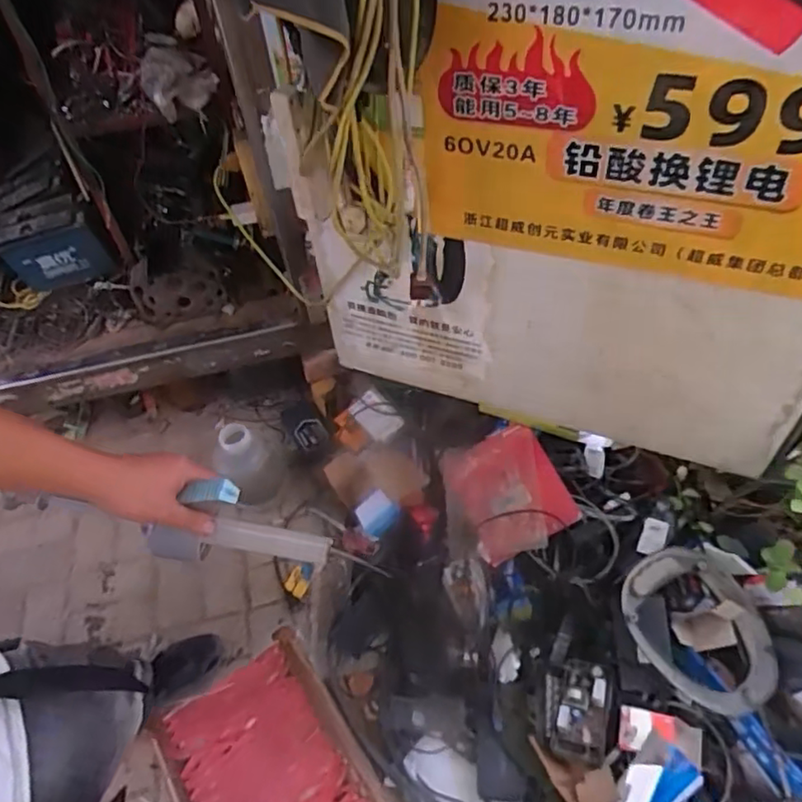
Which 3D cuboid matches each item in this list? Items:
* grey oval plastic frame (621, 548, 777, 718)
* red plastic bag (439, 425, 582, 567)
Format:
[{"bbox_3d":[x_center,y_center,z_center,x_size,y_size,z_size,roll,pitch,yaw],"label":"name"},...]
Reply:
[{"bbox_3d":[0.504,0.386,1.068,0.236,0.064,0.270,-14,68,-4],"label":"grey oval plastic frame"},{"bbox_3d":[0.206,0.189,1.330,0.244,0.041,0.291,-33,52,11],"label":"red plastic bag"}]

